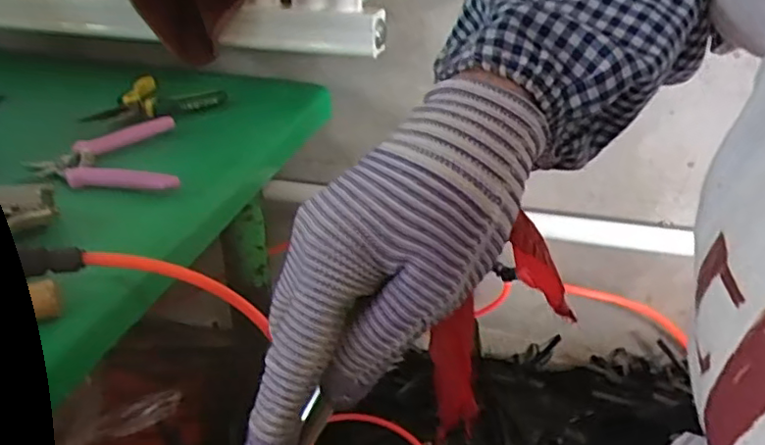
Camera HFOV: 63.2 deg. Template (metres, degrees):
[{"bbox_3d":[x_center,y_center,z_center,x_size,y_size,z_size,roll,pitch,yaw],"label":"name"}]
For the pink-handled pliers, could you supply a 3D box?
[{"bbox_3d":[-0.248,-0.059,0.553,0.127,0.017,0.132,-7,34,-13],"label":"pink-handled pliers"}]

